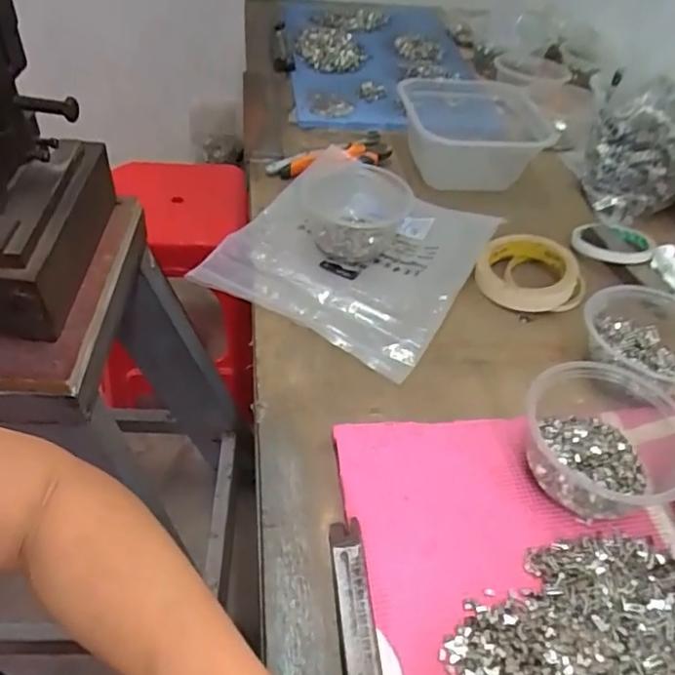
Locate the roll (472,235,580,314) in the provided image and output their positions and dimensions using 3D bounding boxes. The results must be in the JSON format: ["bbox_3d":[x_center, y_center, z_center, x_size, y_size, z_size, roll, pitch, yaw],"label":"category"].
[{"bbox_3d":[0.195,-0.070,0.608,0.095,0.037,0.101,2,46,-2],"label":"roll"}]

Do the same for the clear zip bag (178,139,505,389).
[{"bbox_3d":[0.019,-0.101,0.606,0.234,0.051,0.251,25,49,19],"label":"clear zip bag"}]

